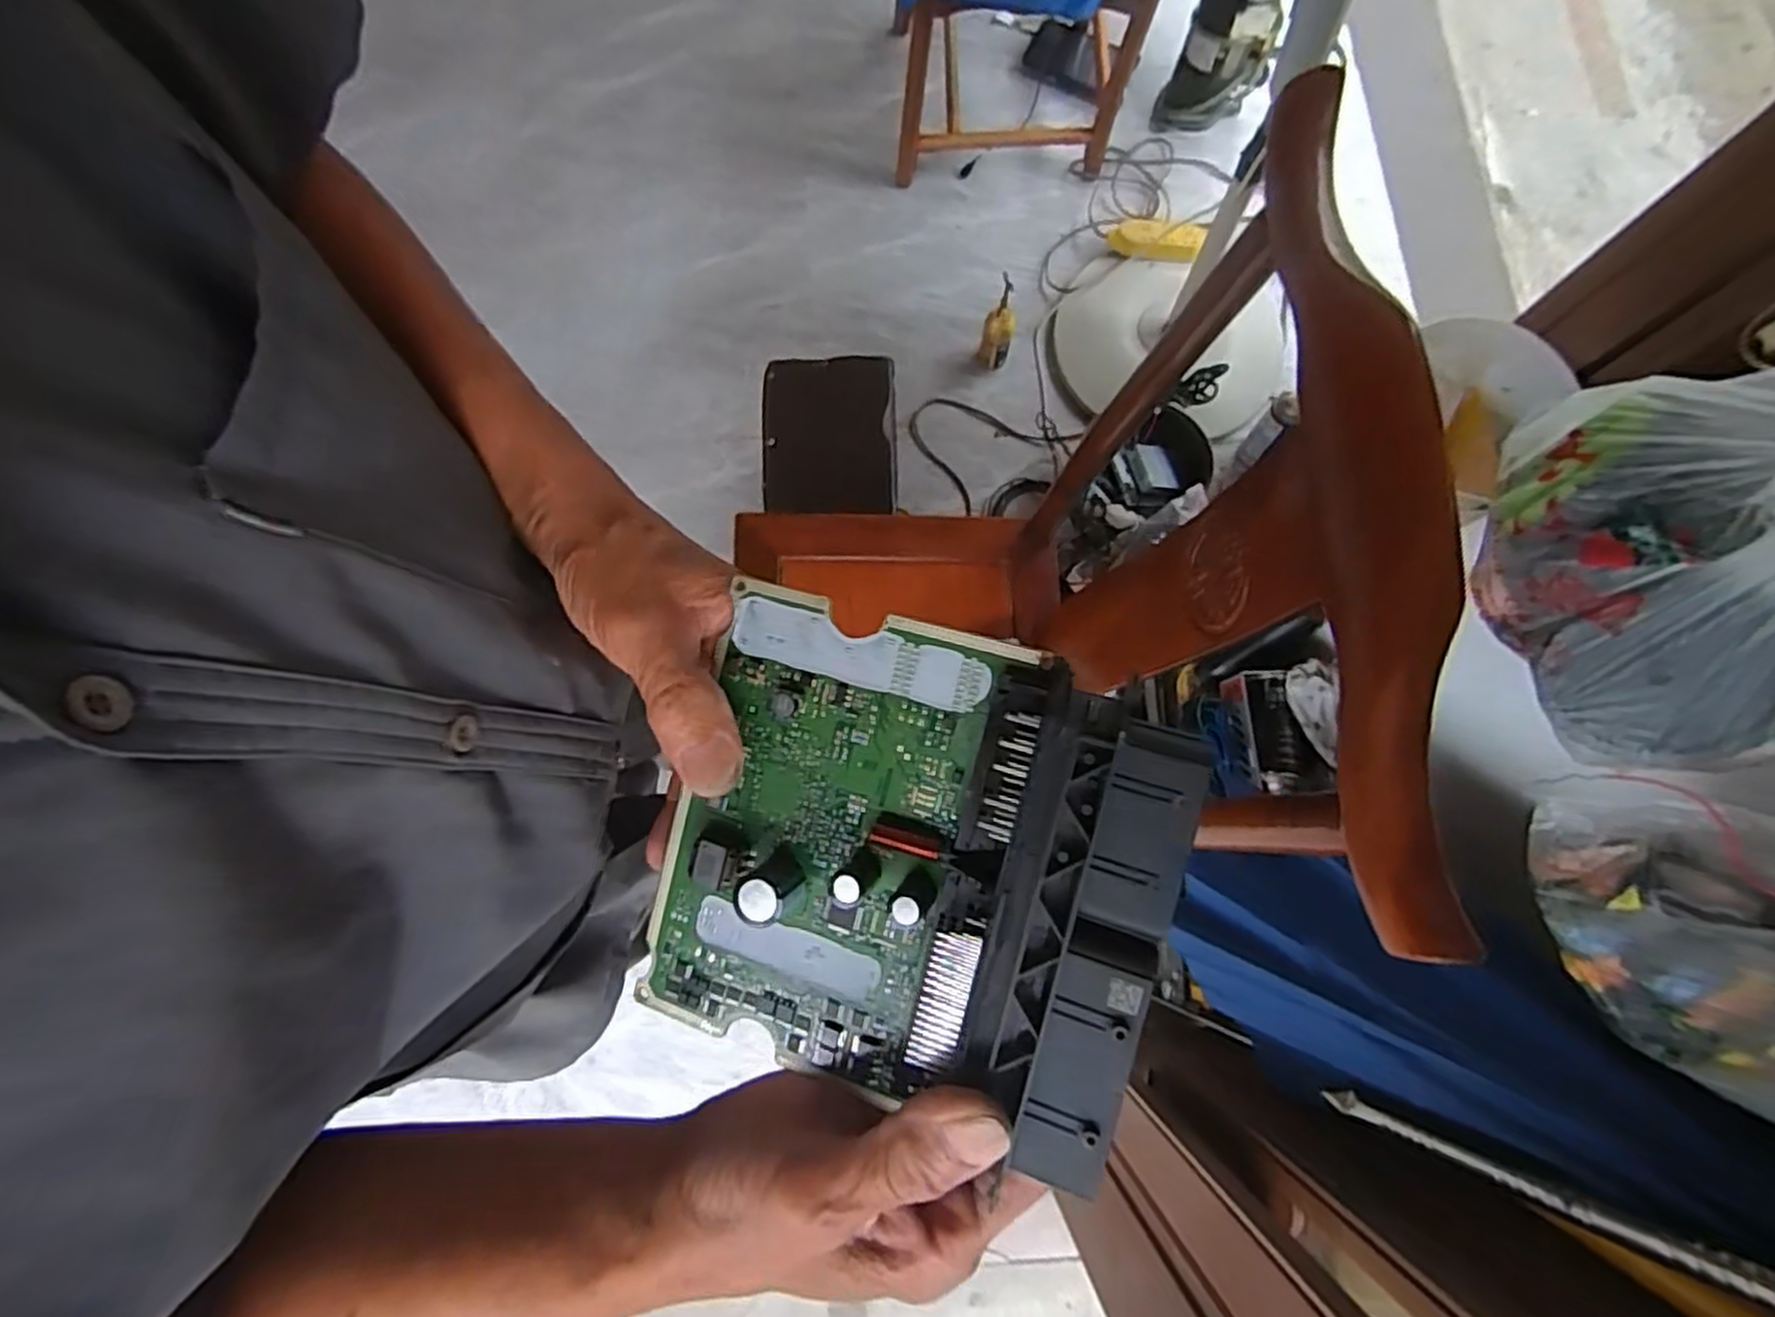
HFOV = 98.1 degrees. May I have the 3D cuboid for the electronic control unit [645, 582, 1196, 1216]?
[{"bbox_3d":[0.002,0.068,0.251,0.164,0.026,0.154,15,92,27],"label":"electronic control unit"}]

